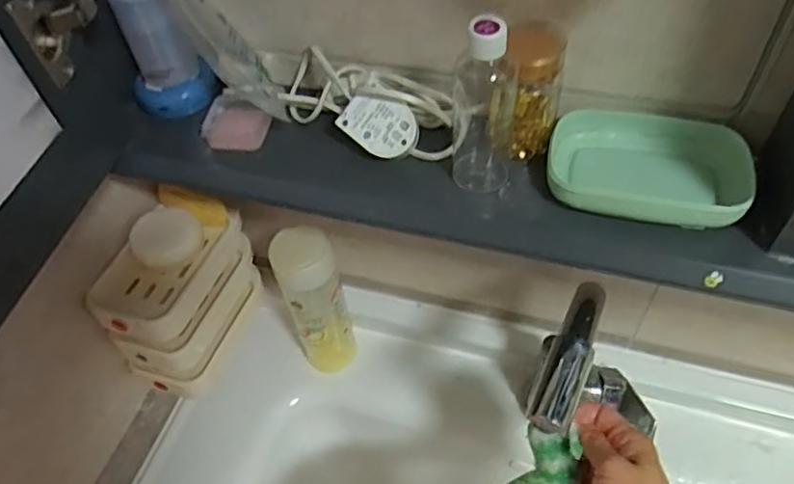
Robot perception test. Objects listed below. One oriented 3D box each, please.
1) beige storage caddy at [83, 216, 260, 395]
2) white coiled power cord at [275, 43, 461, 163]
[{"bbox_3d":[-0.205,0.052,0.584,0.082,0.132,0.148,16,55,16],"label":"beige storage caddy"},{"bbox_3d":[-0.023,-0.100,0.448,0.153,0.042,0.060,22,57,20],"label":"white coiled power cord"}]

